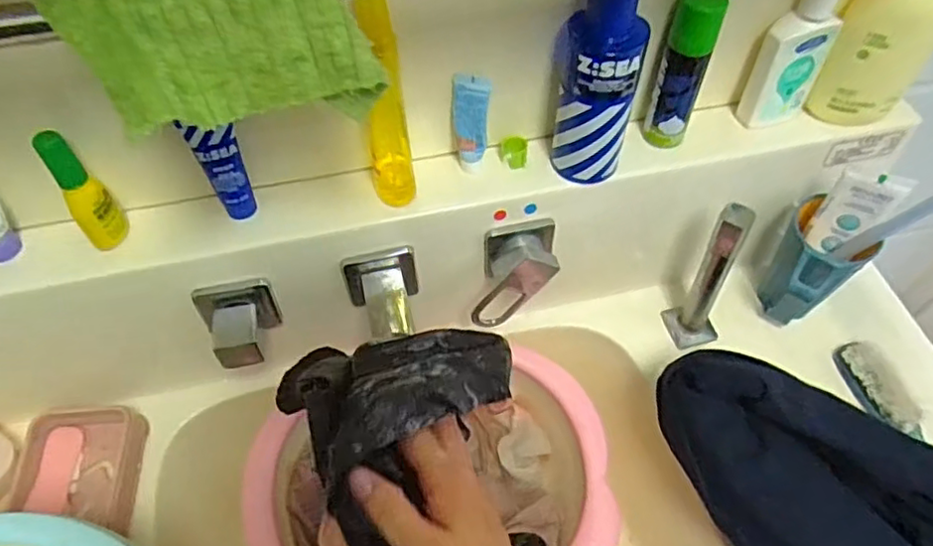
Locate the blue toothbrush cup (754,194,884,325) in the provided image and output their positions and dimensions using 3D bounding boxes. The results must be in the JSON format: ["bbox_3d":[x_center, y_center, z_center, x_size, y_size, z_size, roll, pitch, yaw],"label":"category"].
[{"bbox_3d":[0.307,0.004,0.590,0.072,0.113,0.077,0,57,0],"label":"blue toothbrush cup"}]

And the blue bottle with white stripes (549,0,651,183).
[{"bbox_3d":[0.092,-0.136,0.457,0.058,0.157,0.041,9,57,5],"label":"blue bottle with white stripes"}]

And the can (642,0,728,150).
[{"bbox_3d":[0.164,-0.153,0.488,0.034,0.122,0.031,0,57,0],"label":"can"}]

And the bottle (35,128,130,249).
[{"bbox_3d":[-0.268,-0.055,0.447,0.026,0.103,0.031,-30,62,-18],"label":"bottle"}]

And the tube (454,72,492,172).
[{"bbox_3d":[0.004,-0.113,0.494,0.026,0.091,0.020,1,57,0],"label":"tube"}]

